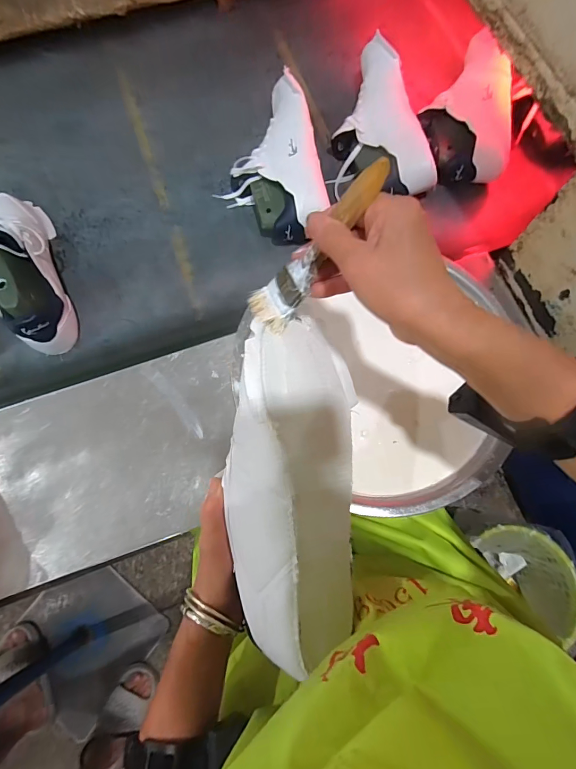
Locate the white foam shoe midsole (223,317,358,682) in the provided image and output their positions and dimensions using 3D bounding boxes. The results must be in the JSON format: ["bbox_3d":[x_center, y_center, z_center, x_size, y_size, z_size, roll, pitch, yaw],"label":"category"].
[{"bbox_3d":[0.004,0.079,0.312,0.106,0.072,0.271,-1,85,-1],"label":"white foam shoe midsole"}]

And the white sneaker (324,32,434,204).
[{"bbox_3d":[0.137,-0.442,0.639,0.141,0.085,0.293,-15,74,-5],"label":"white sneaker"}]

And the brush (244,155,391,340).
[{"bbox_3d":[0.019,-0.098,0.277,0.141,0.015,0.036,-45,74,33],"label":"brush"}]

